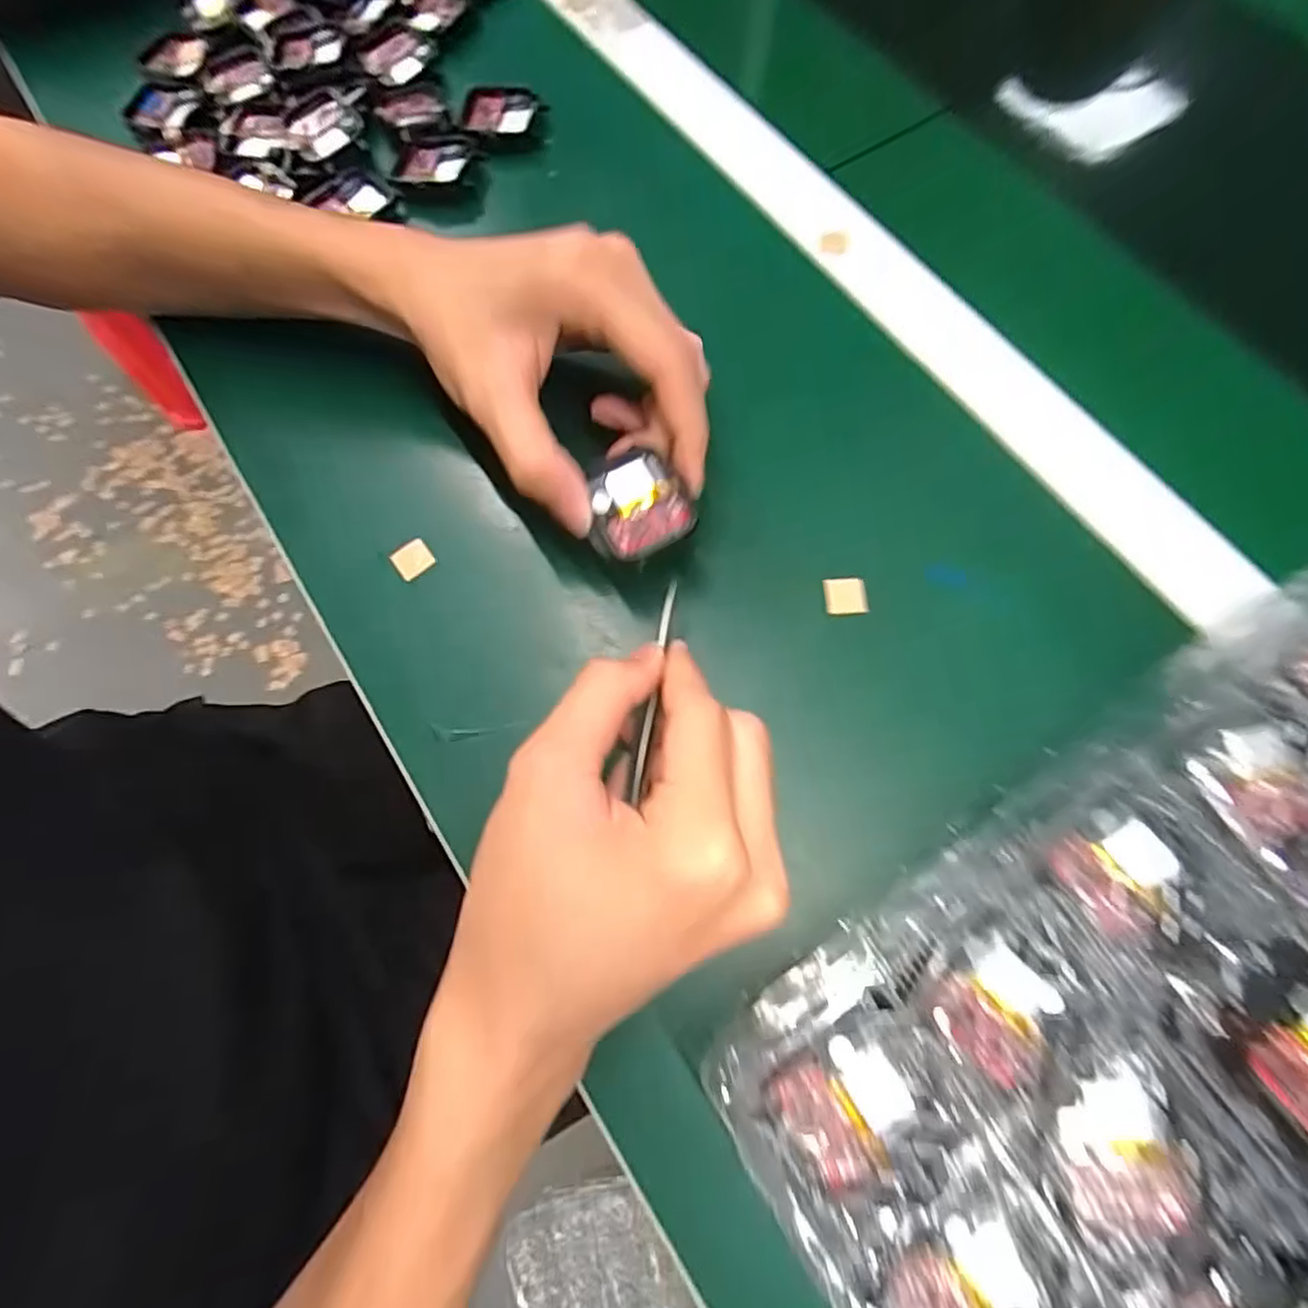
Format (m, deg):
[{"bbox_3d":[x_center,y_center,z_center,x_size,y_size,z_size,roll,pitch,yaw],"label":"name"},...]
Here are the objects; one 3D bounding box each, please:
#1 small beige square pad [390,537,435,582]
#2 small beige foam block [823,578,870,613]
[{"bbox_3d":[-0.109,-0.043,0.291,0.017,0.004,0.016,-36,74,-10],"label":"small beige square pad"},{"bbox_3d":[0.082,-0.025,0.278,0.018,0.004,0.015,-3,71,0],"label":"small beige foam block"}]

